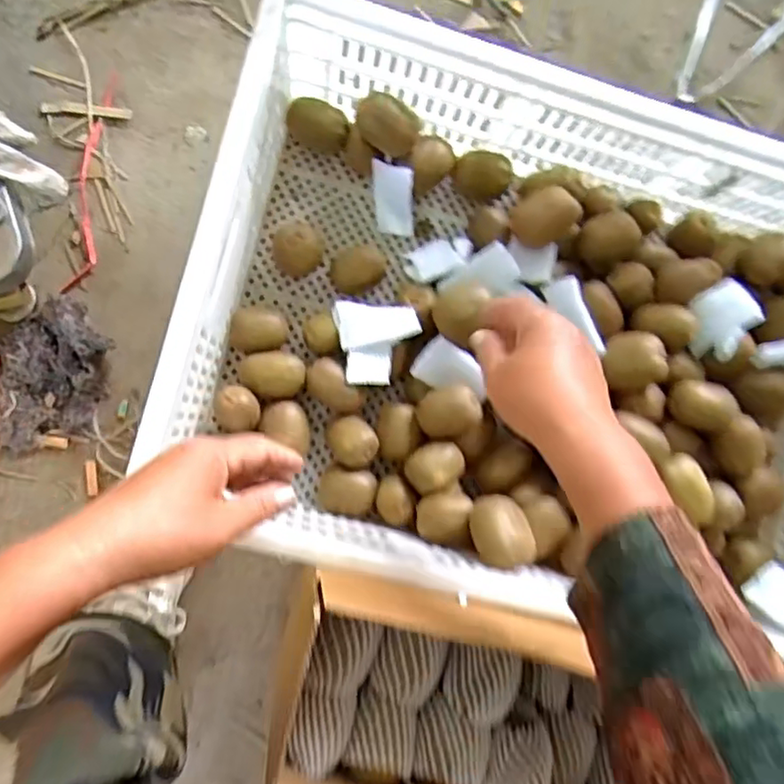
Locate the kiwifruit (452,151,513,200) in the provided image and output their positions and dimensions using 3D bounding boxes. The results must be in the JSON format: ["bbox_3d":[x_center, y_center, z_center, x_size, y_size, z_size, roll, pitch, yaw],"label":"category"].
[{"bbox_3d":[0.093,-0.227,0.645,0.056,0.042,0.045,26,84,-6],"label":"kiwifruit"}]

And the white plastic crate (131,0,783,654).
[{"bbox_3d":[0.146,-0.042,0.581,0.624,0.166,0.433,16,85,-7],"label":"white plastic crate"}]

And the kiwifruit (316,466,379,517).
[{"bbox_3d":[-0.046,0.099,0.612,0.053,0.035,0.044,6,87,-8],"label":"kiwifruit"}]

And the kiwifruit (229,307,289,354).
[{"bbox_3d":[-0.132,-0.064,0.604,0.057,0.042,0.050,-3,88,-8],"label":"kiwifruit"}]

